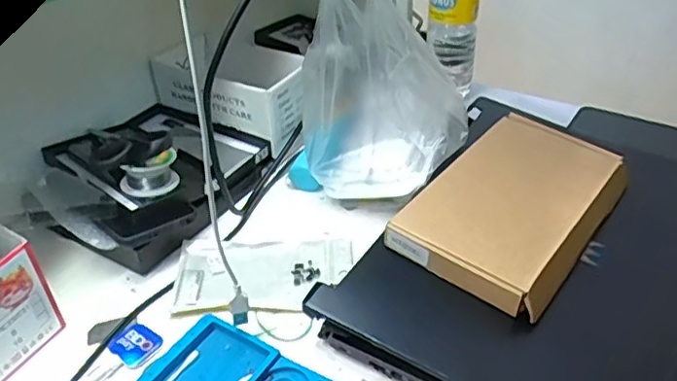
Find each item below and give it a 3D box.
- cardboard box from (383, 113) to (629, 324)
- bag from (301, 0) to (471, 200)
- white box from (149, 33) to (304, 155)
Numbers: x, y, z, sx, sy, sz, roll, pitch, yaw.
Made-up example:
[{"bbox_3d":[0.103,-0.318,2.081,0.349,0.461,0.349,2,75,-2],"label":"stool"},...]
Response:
[{"bbox_3d":[0.162,0.005,0.539,0.132,0.030,0.234,23,44,30],"label":"cardboard box"},{"bbox_3d":[0.046,-0.096,0.599,0.157,0.208,0.118,7,38,13],"label":"bag"},{"bbox_3d":[-0.119,-0.126,0.734,0.200,0.070,0.104,21,43,29],"label":"white box"}]

